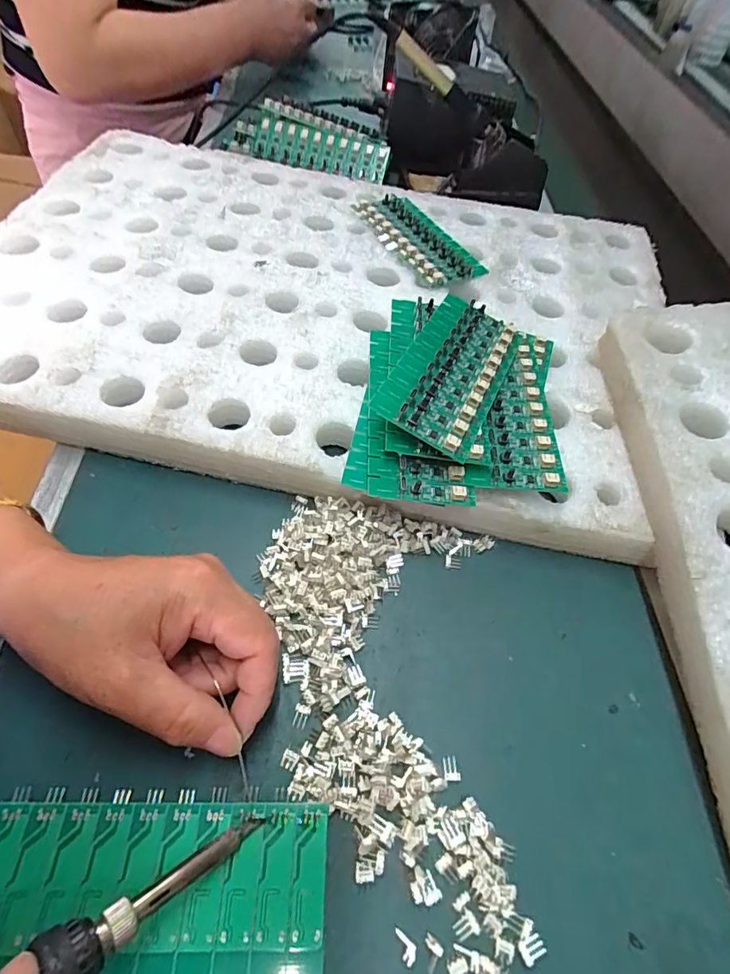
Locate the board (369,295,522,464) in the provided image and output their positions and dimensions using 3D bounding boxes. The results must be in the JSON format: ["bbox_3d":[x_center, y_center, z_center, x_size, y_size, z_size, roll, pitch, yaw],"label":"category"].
[{"bbox_3d":[0.058,-0.078,0.310,0.064,0.007,0.137,30,54,1],"label":"board"}]

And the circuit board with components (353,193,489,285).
[{"bbox_3d":[0.045,-0.229,0.439,0.064,0.008,0.136,-28,64,-23],"label":"circuit board with components"}]

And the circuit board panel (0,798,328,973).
[{"bbox_3d":[-0.086,0.165,0.195,0.138,0.013,0.063,5,56,-4],"label":"circuit board panel"}]

